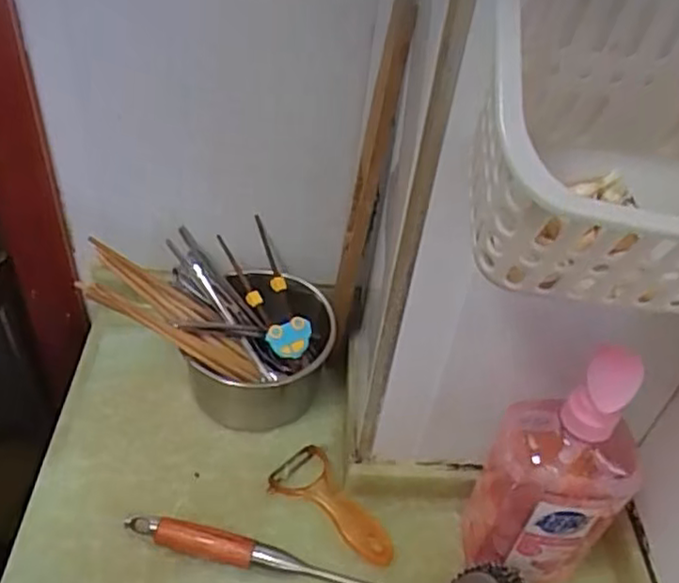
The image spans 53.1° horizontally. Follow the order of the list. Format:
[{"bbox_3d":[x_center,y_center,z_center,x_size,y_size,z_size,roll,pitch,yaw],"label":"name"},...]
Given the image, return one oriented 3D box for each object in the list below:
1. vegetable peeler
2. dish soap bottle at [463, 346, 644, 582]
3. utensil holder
[{"bbox_3d":[-0.001,0.195,0.623,0.132,0.012,0.063,33,51,27],"label":"vegetable peeler"},{"bbox_3d":[0.166,0.130,0.511,0.098,0.246,0.084,22,45,16],"label":"dish soap bottle"},{"bbox_3d":[-0.075,0.066,0.692,0.127,0.103,0.138,4,43,-3],"label":"utensil holder"}]

